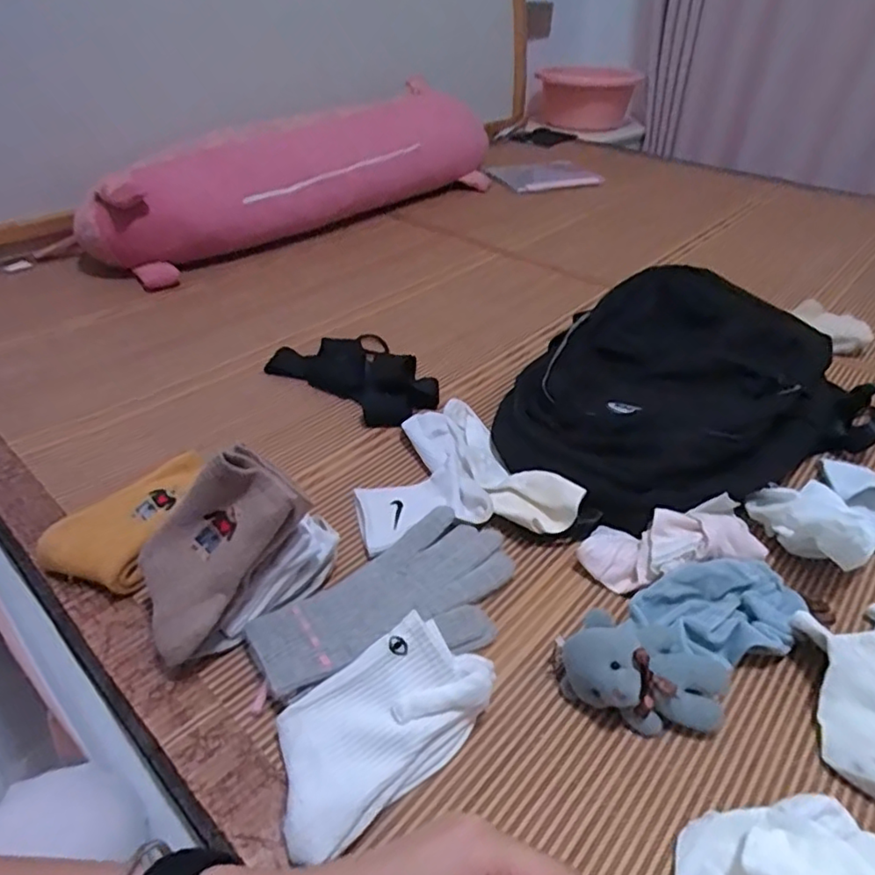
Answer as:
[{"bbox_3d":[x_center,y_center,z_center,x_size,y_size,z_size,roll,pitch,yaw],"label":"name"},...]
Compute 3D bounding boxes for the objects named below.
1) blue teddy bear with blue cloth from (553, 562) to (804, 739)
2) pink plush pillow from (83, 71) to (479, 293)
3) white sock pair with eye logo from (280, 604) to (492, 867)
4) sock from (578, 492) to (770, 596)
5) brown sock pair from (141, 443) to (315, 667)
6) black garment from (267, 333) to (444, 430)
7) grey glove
[{"bbox_3d":[0.192,0.148,0.448,0.205,0.055,0.095,-23,45,-28],"label":"blue teddy bear with blue cloth"},{"bbox_3d":[-0.234,-0.525,1.179,0.862,0.211,0.172,-30,49,-34],"label":"pink plush pillow"},{"bbox_3d":[-0.040,0.178,0.381,0.148,0.047,0.086,-29,48,-33],"label":"white sock pair with eye logo"},{"bbox_3d":[0.200,0.088,0.513,0.152,0.045,0.068,-16,40,2],"label":"sock"},{"bbox_3d":[-0.167,0.080,0.434,0.080,0.046,0.144,33,83,20],"label":"brown sock pair"},{"bbox_3d":[-0.094,-0.090,0.778,0.228,0.029,0.148,27,45,27],"label":"black garment"},{"bbox_3d":[-0.029,0.133,0.468,0.215,0.020,0.115,-27,47,-31],"label":"grey glove"}]

